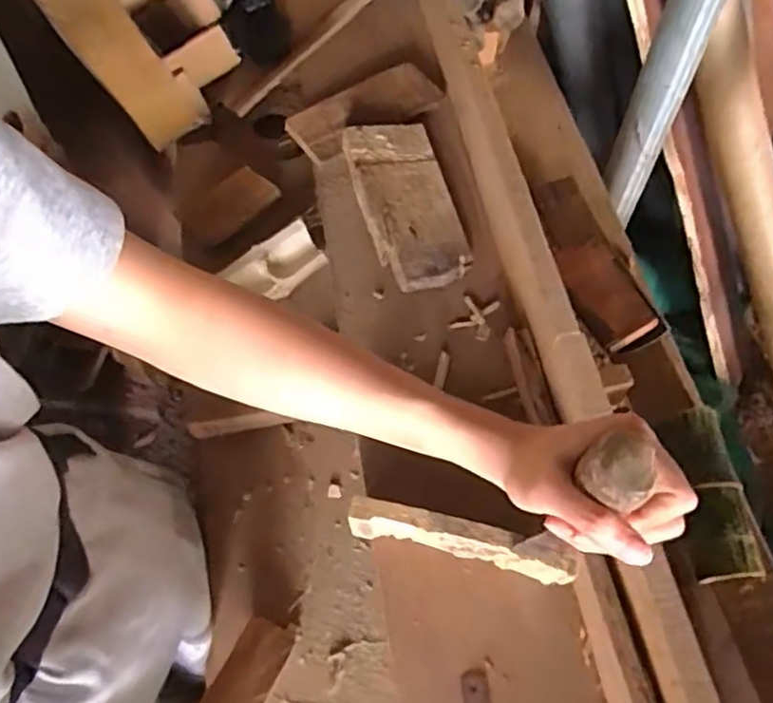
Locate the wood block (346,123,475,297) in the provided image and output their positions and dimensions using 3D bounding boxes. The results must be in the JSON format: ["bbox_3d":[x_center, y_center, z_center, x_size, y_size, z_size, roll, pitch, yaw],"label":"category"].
[{"bbox_3d":[0.024,-0.165,0.720,0.101,0.030,0.222,-14,60,-8],"label":"wood block"}]

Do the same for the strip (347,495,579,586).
[{"bbox_3d":[0.057,0.153,0.519,0.173,0.073,0.019,13,60,8],"label":"strip"}]

